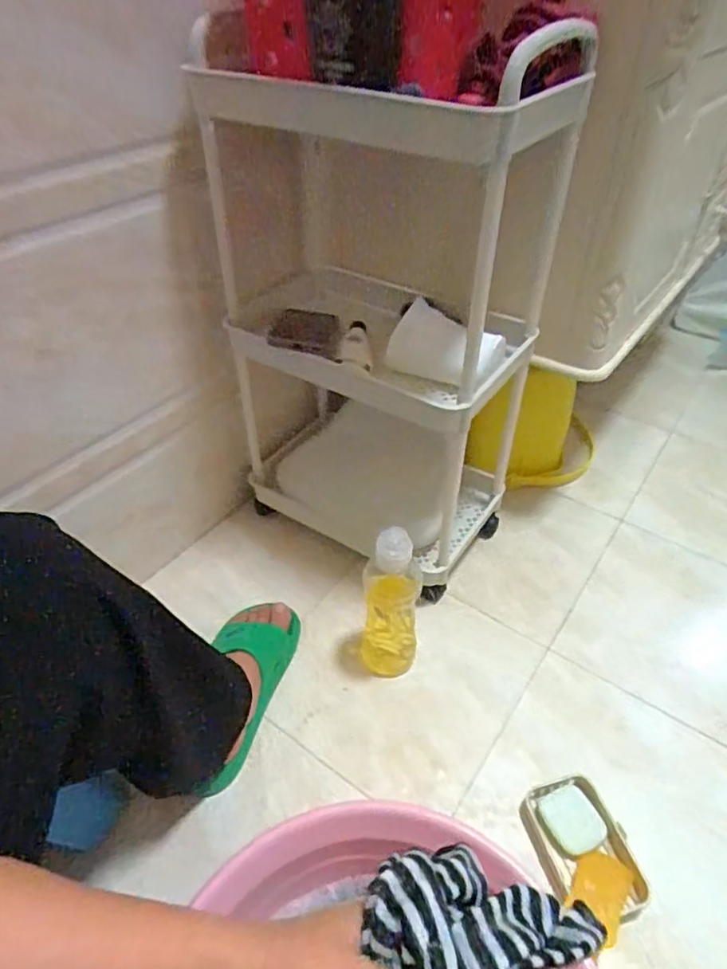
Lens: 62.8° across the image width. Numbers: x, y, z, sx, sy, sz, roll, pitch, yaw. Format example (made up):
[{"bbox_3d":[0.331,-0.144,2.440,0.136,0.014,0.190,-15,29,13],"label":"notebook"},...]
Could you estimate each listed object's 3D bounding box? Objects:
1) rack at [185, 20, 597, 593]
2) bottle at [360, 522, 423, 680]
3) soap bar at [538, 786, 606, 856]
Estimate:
[{"bbox_3d":[0.024,-0.197,0.780,0.373,0.618,0.254,28,49,29],"label":"rack"},{"bbox_3d":[0.030,0.153,0.744,0.078,0.240,0.058,-3,43,0],"label":"bottle"},{"bbox_3d":[0.231,0.372,0.659,0.052,0.020,0.063,-17,45,-14],"label":"soap bar"}]

